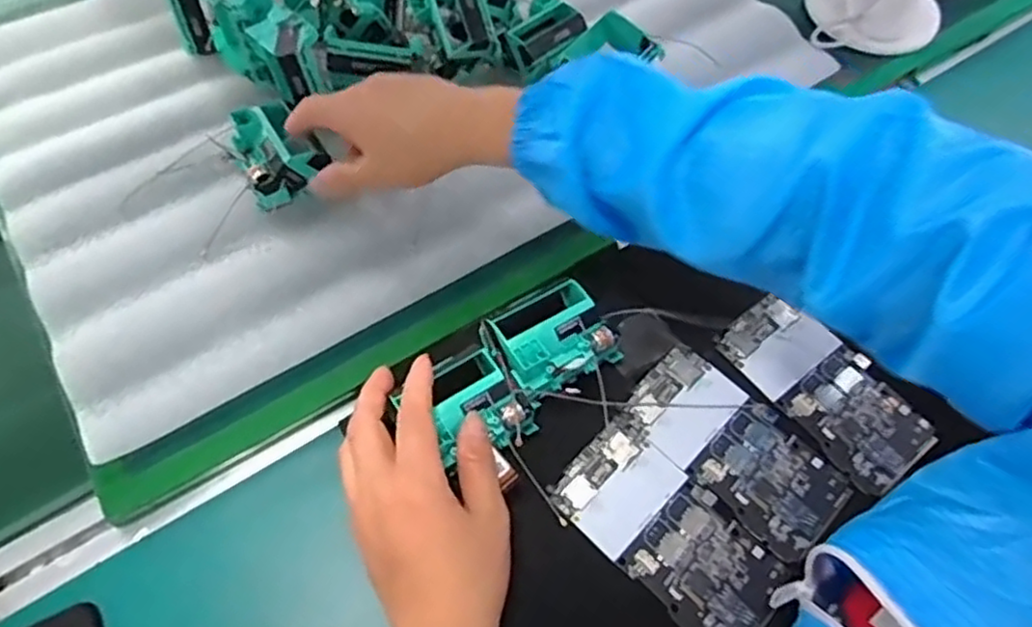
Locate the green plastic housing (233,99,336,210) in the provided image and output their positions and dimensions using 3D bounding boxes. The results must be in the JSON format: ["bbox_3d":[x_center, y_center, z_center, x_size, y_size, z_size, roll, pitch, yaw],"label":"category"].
[{"bbox_3d":[-0.168,-0.115,0.489,0.054,0.031,0.067,-25,62,-15],"label":"green plastic housing"}]

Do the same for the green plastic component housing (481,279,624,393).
[{"bbox_3d":[0.021,0.013,0.421,0.068,0.033,0.057,-29,65,-17],"label":"green plastic component housing"}]

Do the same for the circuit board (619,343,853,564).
[{"bbox_3d":[0.131,0.080,0.411,0.129,0.007,0.066,41,67,19],"label":"circuit board"}]

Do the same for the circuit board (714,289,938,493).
[{"bbox_3d":[0.193,0.045,0.431,0.064,0.010,0.129,-34,67,-19],"label":"circuit board"}]

